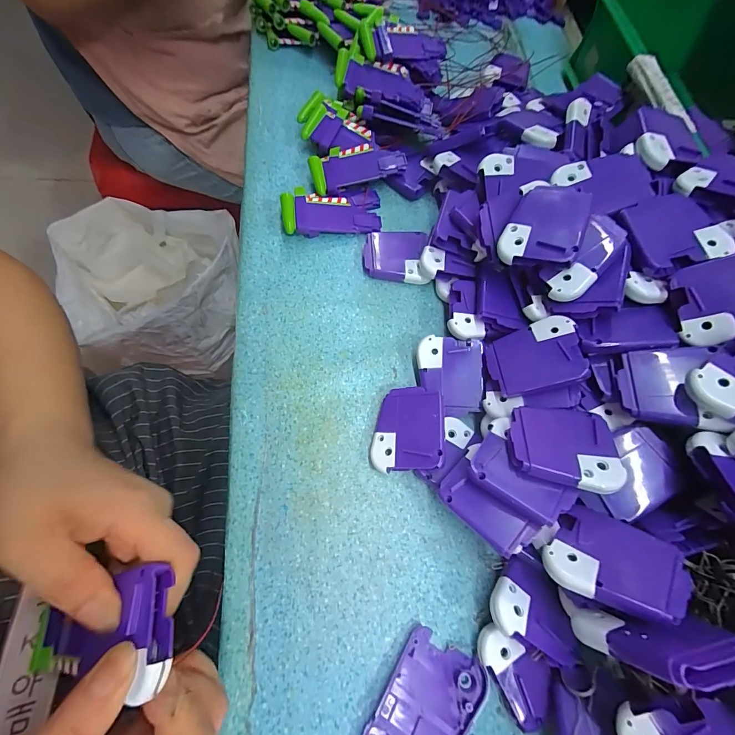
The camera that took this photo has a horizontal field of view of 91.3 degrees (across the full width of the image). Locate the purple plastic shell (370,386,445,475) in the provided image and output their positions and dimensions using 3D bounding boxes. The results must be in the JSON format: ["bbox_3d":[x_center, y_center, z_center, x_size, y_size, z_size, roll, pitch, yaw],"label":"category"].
[{"bbox_3d":[0.031,0.045,0.262,0.050,0.012,0.061,-2,62,24],"label":"purple plastic shell"}]

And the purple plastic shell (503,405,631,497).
[{"bbox_3d":[0.122,0.048,0.225,0.063,0.009,0.050,8,52,13],"label":"purple plastic shell"}]

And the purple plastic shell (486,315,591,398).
[{"bbox_3d":[0.117,-0.008,0.255,0.060,0.009,0.051,-15,58,25],"label":"purple plastic shell"}]

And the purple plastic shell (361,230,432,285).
[{"bbox_3d":[0.025,-0.101,0.325,0.056,0.014,0.049,4,68,-3],"label":"purple plastic shell"}]

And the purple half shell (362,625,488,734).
[{"bbox_3d":[0.026,0.219,0.207,0.053,0.010,0.108,29,69,7],"label":"purple half shell"}]

